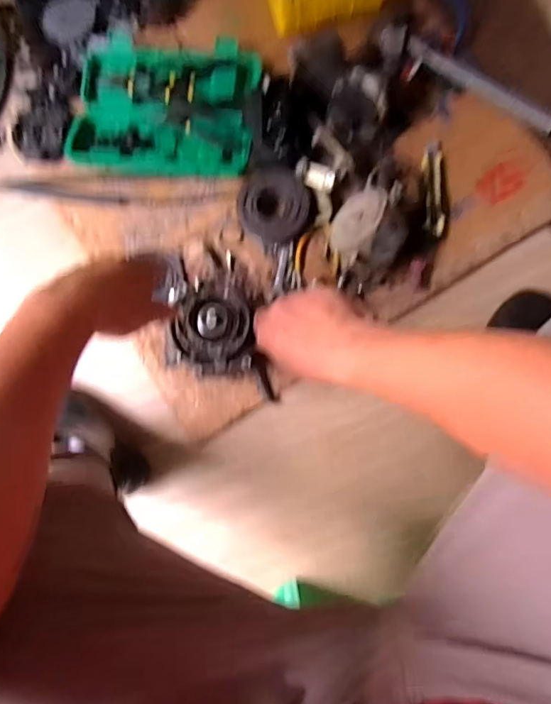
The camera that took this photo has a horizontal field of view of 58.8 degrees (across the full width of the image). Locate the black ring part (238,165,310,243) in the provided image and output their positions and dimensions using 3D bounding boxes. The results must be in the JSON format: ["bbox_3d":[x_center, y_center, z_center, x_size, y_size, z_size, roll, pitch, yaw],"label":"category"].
[{"bbox_3d":[-0.002,-0.226,0.753,0.104,0.016,0.110,0,102,0],"label":"black ring part"}]

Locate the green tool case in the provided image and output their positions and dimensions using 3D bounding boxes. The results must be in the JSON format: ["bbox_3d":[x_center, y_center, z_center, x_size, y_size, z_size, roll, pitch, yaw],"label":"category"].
[{"bbox_3d":[-0.179,-0.399,0.798,0.303,0.033,0.230,9,87,6],"label":"green tool case"}]

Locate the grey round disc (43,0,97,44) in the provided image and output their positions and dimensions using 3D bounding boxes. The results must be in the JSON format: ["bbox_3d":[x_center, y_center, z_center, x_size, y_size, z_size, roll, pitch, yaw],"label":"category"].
[{"bbox_3d":[-0.353,-0.578,0.840,0.097,0.009,0.087,-37,83,1],"label":"grey round disc"}]

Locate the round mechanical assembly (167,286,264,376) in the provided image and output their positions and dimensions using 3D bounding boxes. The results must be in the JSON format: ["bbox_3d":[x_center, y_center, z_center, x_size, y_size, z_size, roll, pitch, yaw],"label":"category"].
[{"bbox_3d":[-0.078,-0.027,0.605,0.110,0.058,0.104,0,86,5],"label":"round mechanical assembly"}]

